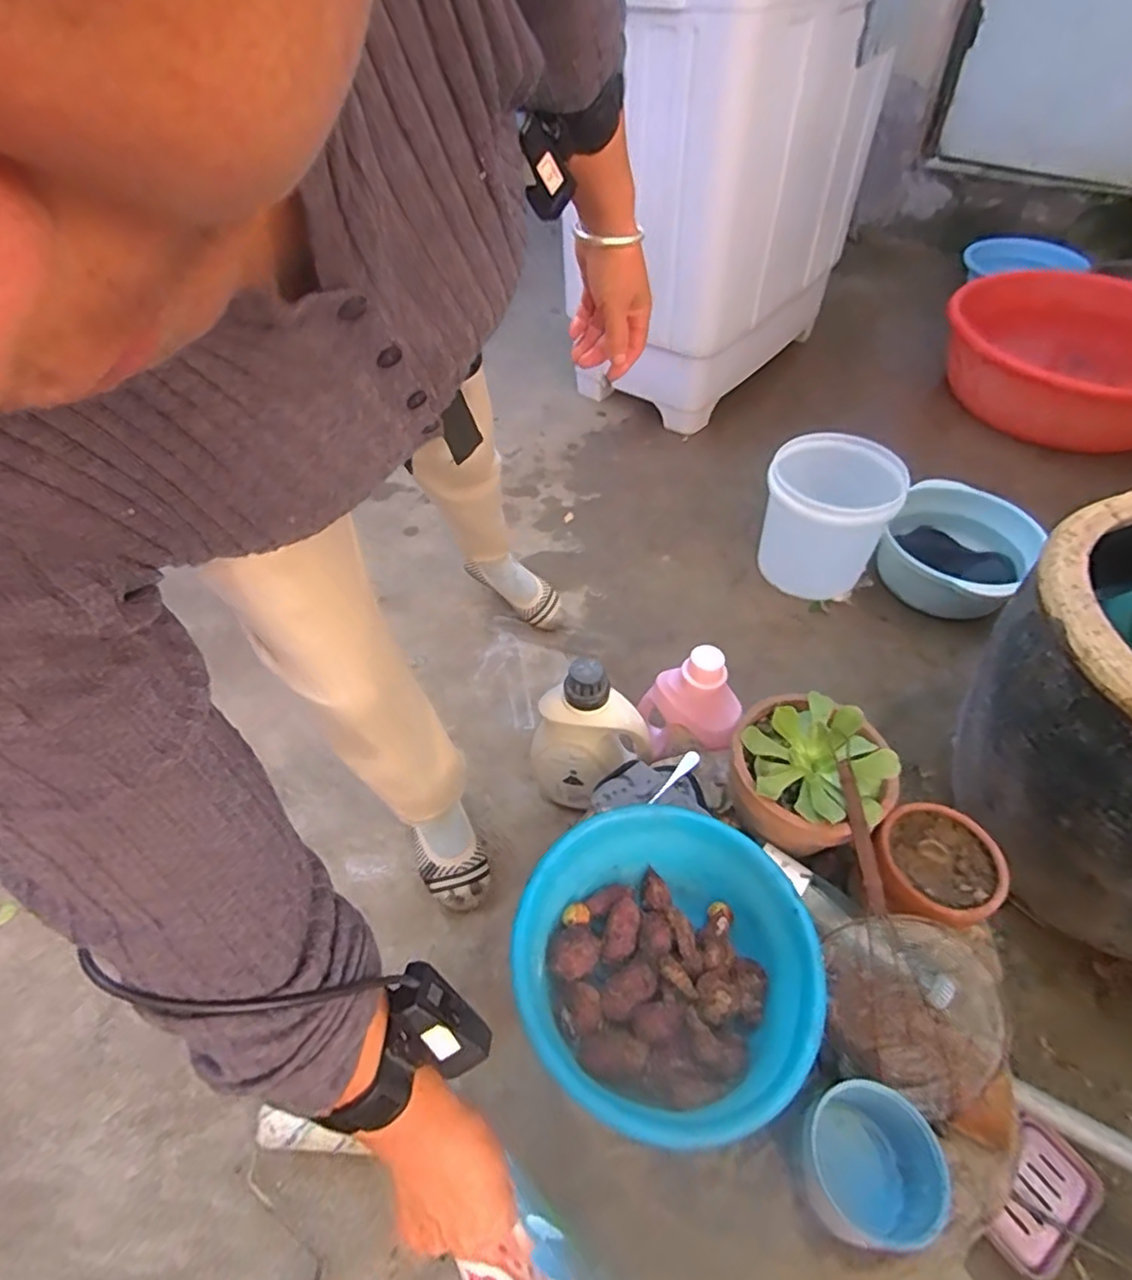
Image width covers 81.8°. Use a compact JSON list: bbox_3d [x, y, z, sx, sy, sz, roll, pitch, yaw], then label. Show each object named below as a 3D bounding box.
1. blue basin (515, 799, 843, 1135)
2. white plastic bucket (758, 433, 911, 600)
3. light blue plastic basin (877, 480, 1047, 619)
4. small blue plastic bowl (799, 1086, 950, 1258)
[{"bbox_3d":[0.099,0.325,0.660,0.271,0.108,0.278,-1,49,1],"label":"blue basin"},{"bbox_3d":[0.533,-0.245,1.351,0.242,0.245,0.259,-1,49,1],"label":"white plastic bucket"},{"bbox_3d":[0.809,-0.181,1.375,0.284,0.127,0.330,32,58,27],"label":"light blue plastic basin"},{"bbox_3d":[0.259,0.458,0.568,0.106,0.078,0.108,-2,49,2],"label":"small blue plastic bowl"}]

